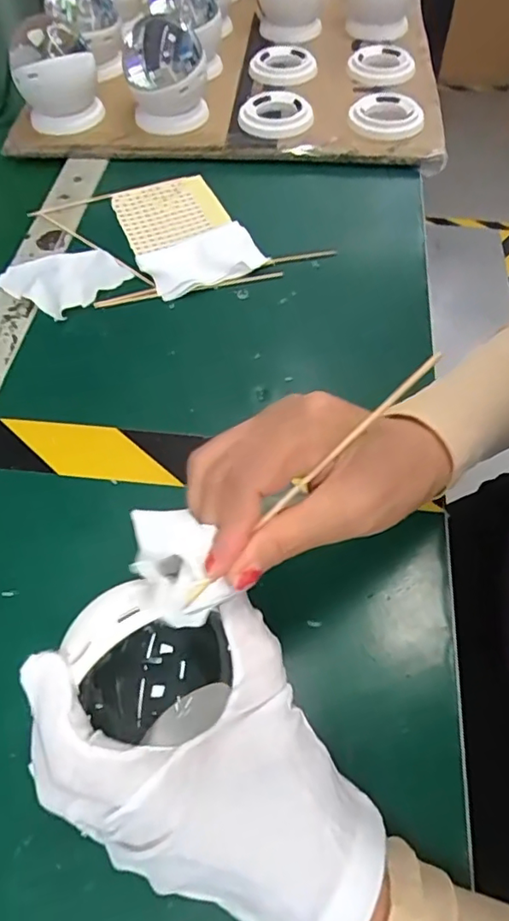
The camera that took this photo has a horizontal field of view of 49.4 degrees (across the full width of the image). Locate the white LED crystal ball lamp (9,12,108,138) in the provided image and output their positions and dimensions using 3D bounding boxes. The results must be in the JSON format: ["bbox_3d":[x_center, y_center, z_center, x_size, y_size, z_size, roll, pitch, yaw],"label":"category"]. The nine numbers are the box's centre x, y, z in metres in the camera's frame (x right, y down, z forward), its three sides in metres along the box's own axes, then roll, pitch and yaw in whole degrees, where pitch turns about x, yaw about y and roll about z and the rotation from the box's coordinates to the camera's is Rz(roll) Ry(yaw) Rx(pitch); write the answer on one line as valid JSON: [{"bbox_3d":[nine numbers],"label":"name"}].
[{"bbox_3d":[-0.185,-0.361,0.515,0.072,0.073,0.071,-13,59,-8],"label":"white LED crystal ball lamp"}]

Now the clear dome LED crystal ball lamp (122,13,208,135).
[{"bbox_3d":[-0.080,-0.349,0.509,0.072,0.077,0.080,-5,58,-3],"label":"clear dome LED crystal ball lamp"}]

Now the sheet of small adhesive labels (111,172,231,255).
[{"bbox_3d":[-0.076,-0.222,0.493,0.092,0.007,0.062,-25,78,-17],"label":"sheet of small adhesive labels"}]

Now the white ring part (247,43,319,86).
[{"bbox_3d":[0.030,-0.429,0.597,0.076,0.015,0.076,-1,57,1],"label":"white ring part"}]

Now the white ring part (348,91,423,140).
[{"bbox_3d":[0.124,-0.326,0.525,0.076,0.009,0.064,-40,69,-18],"label":"white ring part"}]

